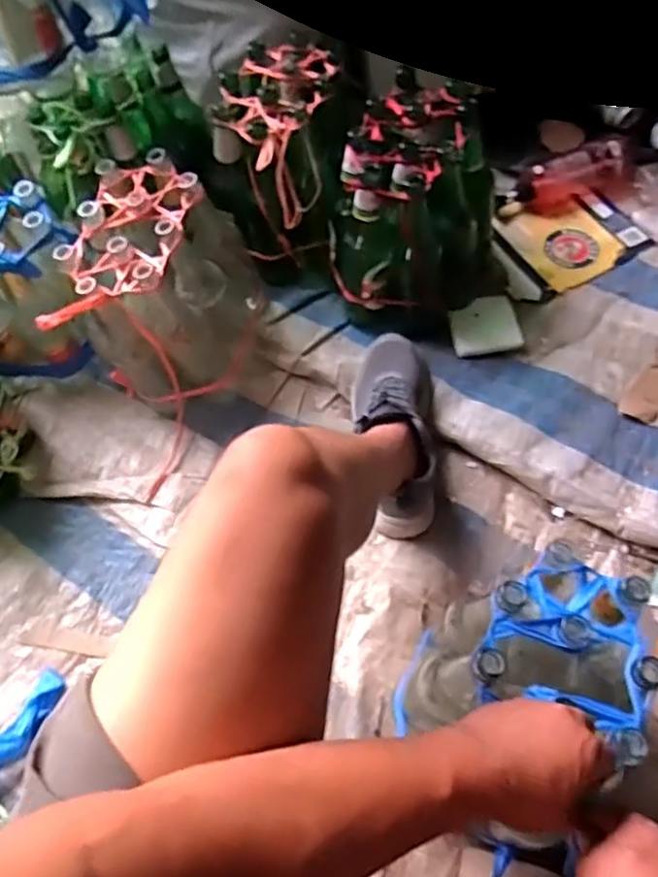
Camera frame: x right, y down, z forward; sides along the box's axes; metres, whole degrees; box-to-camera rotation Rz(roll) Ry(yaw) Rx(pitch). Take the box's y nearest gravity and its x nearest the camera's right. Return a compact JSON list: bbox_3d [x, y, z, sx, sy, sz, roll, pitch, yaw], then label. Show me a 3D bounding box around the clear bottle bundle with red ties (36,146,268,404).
[{"bbox_3d":[-0.221,-0.197,0.931,0.260,0.253,0.224,-21,64,-9],"label":"clear bottle bundle with red ties"}]

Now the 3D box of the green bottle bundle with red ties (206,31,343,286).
[{"bbox_3d":[-0.069,-0.410,1.029,0.173,0.226,0.255,6,63,6],"label":"green bottle bundle with red ties"}]

